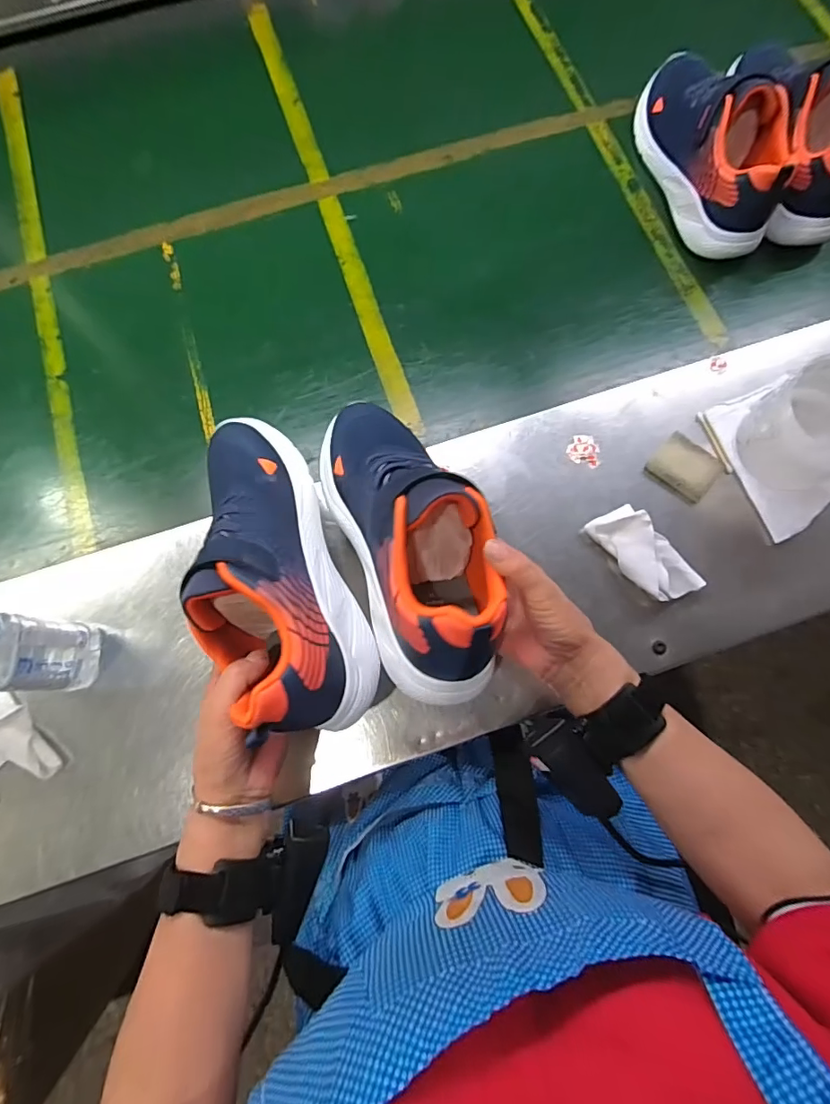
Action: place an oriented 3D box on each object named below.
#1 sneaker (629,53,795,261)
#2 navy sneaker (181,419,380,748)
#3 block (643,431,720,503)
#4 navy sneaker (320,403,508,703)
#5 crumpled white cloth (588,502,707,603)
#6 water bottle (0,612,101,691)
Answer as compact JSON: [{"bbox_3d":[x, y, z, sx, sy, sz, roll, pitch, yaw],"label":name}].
[{"bbox_3d":[0.333,-0.471,0.569,0.087,0.111,0.261,-17,78,-5],"label":"sneaker"},{"bbox_3d":[-0.111,0.002,0.371,0.106,0.080,0.253,-19,68,-5],"label":"navy sneaker"},{"bbox_3d":[0.262,-0.083,0.487,0.057,0.015,0.051,41,80,10],"label":"block"},{"bbox_3d":[-0.007,-0.030,0.385,0.103,0.096,0.259,-21,58,-5],"label":"navy sneaker"},{"bbox_3d":[0.208,0.003,0.460,0.046,0.025,0.101,-38,78,-8],"label":"crumpled white cloth"},{"bbox_3d":[-0.312,0.075,0.381,0.064,0.164,0.057,1,76,1],"label":"water bottle"}]

